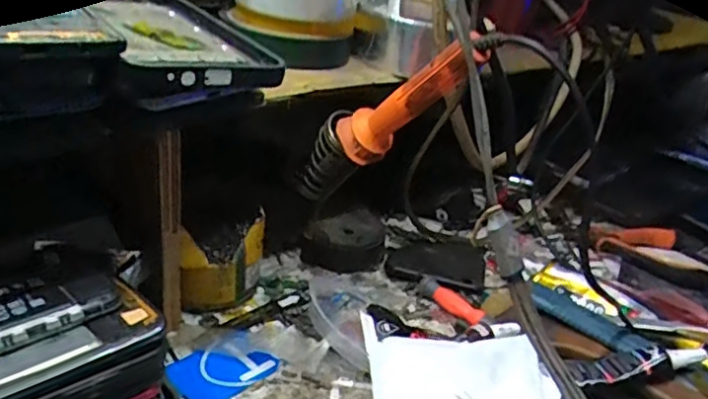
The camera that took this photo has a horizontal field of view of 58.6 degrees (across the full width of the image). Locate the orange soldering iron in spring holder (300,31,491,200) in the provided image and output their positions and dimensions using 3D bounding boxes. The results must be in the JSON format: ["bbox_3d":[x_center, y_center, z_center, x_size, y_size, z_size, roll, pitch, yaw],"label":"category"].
[{"bbox_3d":[0.011,-0.047,0.381,0.031,0.180,0.039,-17,79,-40],"label":"orange soldering iron in spring holder"}]

